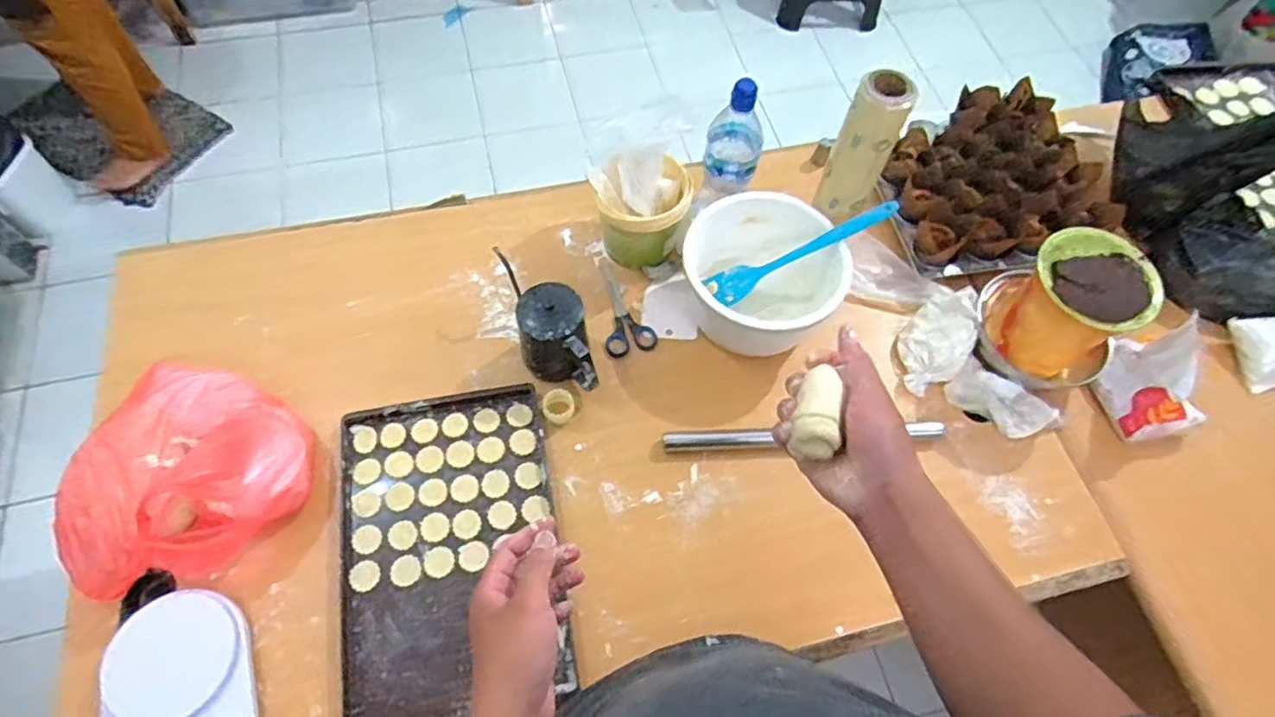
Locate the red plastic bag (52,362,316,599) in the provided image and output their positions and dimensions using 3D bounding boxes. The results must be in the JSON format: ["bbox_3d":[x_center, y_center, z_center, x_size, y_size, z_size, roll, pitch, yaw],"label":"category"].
[{"bbox_3d":[-0.510,0.100,0.730,0.243,0.126,0.249,-21,66,-13],"label":"red plastic bag"}]

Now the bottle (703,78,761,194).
[{"bbox_3d":[0.128,-0.283,0.884,0.075,0.180,0.062,15,63,5],"label":"bottle"}]

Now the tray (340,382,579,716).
[{"bbox_3d":[-0.215,0.211,0.765,0.237,0.014,0.367,-10,64,-8],"label":"tray"}]

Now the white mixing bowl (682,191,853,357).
[{"bbox_3d":[0.158,-0.096,0.868,0.202,0.143,0.173,6,62,0],"label":"white mixing bowl"}]

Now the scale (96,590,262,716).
[{"bbox_3d":[-0.459,0.337,0.663,0.136,0.029,0.193,-16,65,-11],"label":"scale"}]

